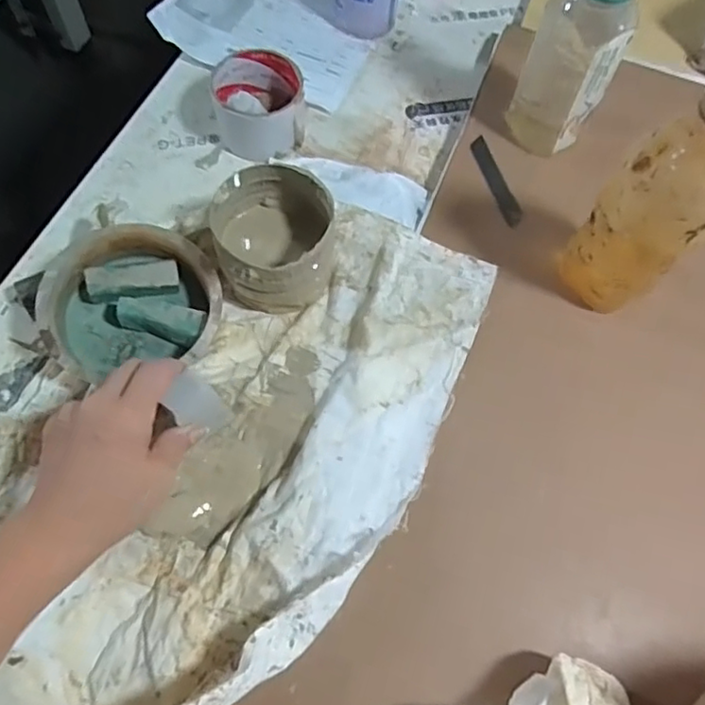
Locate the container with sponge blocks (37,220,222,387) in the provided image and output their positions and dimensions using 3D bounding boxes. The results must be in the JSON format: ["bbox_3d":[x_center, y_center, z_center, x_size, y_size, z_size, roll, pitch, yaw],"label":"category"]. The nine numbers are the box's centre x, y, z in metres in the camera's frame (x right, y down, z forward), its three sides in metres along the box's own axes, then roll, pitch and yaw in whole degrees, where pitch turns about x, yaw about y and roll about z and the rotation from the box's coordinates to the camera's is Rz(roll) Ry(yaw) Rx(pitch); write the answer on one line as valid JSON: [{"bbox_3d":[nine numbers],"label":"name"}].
[{"bbox_3d":[-0.164,-0.035,0.475,0.124,0.042,0.117,-5,66,-6],"label":"container with sponge blocks"}]

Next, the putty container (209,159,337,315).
[{"bbox_3d":[-0.058,-0.084,0.477,0.085,0.076,0.085,1,65,-3],"label":"putty container"}]

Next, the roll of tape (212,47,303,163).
[{"bbox_3d":[-0.083,-0.222,0.560,0.078,0.047,0.089,-2,65,-5],"label":"roll of tape"}]

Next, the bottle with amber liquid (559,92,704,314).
[{"bbox_3d":[0.202,-0.087,0.417,0.067,0.214,0.056,-4,66,-4],"label":"bottle with amber liquid"}]

